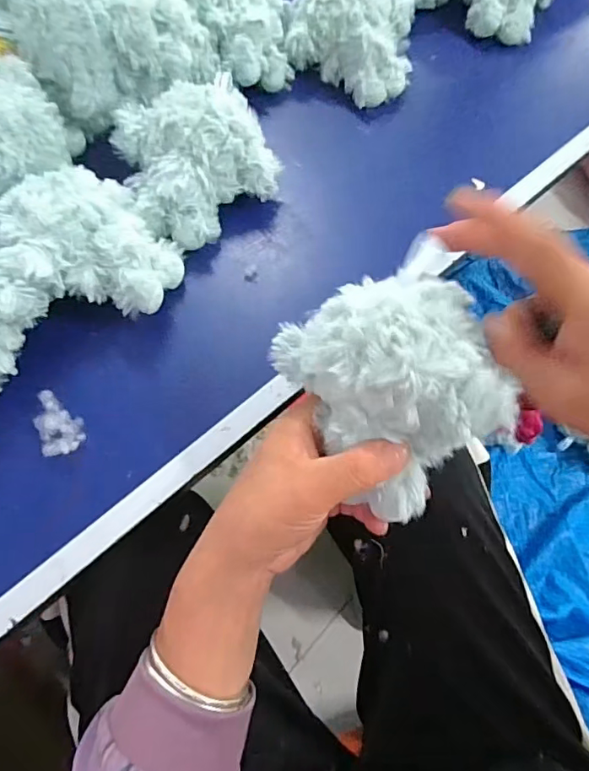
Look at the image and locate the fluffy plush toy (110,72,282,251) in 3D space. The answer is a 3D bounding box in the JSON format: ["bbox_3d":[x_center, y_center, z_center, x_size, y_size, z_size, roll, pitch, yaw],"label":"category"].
[{"bbox_3d":[-0.076,-0.183,0.421,0.116,0.058,0.114,1,65,-3],"label":"fluffy plush toy"}]

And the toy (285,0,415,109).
[{"bbox_3d":[0.054,-0.337,0.501,0.124,0.059,0.110,9,65,1],"label":"toy"}]

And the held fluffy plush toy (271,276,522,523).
[{"bbox_3d":[0.055,-0.001,0.280,0.087,0.074,0.115,-25,69,-14],"label":"held fluffy plush toy"}]

